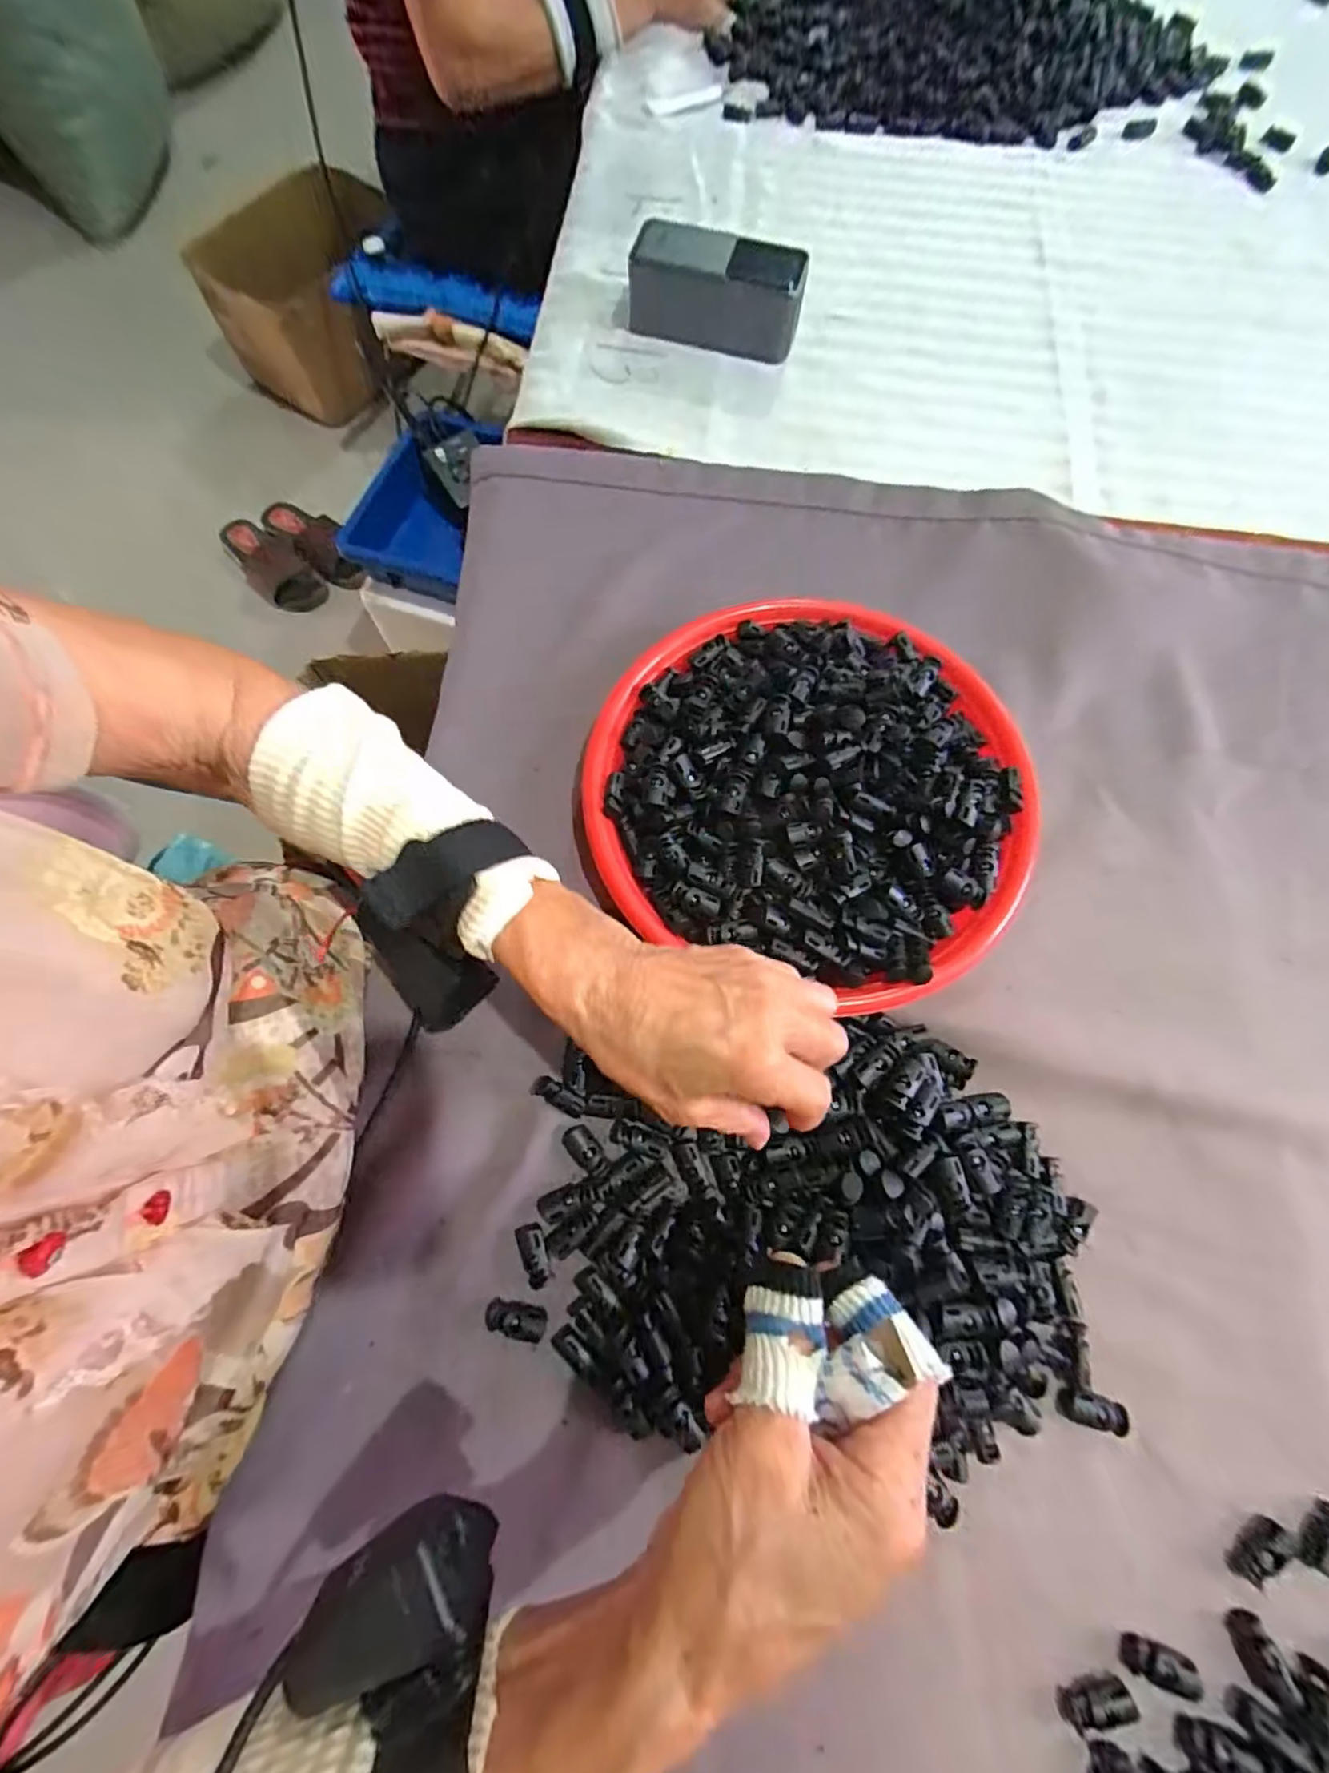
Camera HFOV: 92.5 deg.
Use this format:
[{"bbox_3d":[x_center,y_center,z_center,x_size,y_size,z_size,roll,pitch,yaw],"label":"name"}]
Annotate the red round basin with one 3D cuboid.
[{"bbox_3d":[0.089,-0.062,0.376,0.244,0.045,0.234,0,72,0],"label":"red round basin"}]

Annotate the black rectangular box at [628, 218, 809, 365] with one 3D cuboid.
[{"bbox_3d":[0.040,-0.459,0.492,0.131,0.053,0.054,10,73,3],"label":"black rectangular box"}]

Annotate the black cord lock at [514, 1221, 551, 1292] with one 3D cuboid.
[{"bbox_3d":[-0.065,0.183,0.315,0.014,0.008,0.029,-14,73,-4],"label":"black cord lock"}]

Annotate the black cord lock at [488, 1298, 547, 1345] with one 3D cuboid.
[{"bbox_3d":[-0.072,0.211,0.308,0.030,0.007,0.015,14,73,4],"label":"black cord lock"}]

